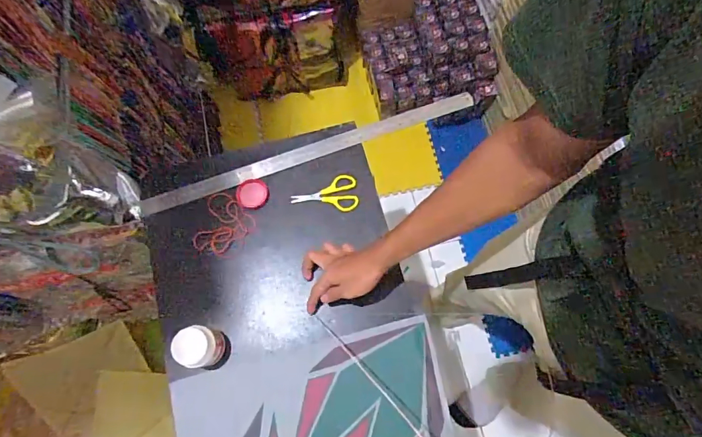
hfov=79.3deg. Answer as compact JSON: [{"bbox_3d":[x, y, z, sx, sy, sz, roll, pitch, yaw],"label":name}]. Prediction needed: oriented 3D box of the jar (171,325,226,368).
[{"bbox_3d":[-0.225,0.191,0.635,0.050,0.101,0.055,0,73,1],"label":"jar"}]

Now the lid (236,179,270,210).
[{"bbox_3d":[-0.172,-0.044,0.744,0.056,0.006,0.056,0,73,1],"label":"lid"}]

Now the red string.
[{"bbox_3d":[-0.215,0.012,0.735,0.090,0.012,0.107,14,74,5],"label":"red string"}]

